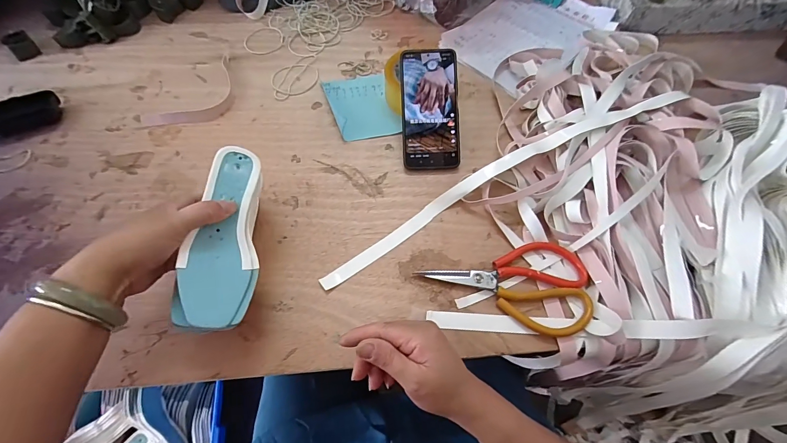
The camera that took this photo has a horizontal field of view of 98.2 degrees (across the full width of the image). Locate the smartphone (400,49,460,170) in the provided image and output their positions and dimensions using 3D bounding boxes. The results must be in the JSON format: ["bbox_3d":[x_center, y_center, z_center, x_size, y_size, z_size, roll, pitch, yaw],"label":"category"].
[{"bbox_3d":[0.051,-0.156,0.473,0.078,0.005,0.164,-2,90,0],"label":"smartphone"}]

